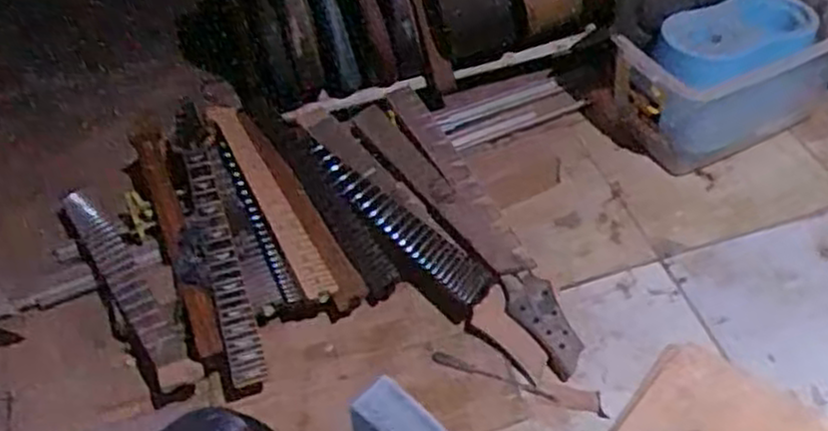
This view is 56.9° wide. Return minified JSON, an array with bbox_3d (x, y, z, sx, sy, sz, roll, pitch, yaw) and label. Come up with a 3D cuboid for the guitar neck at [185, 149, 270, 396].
[{"bbox_3d":[-0.335,0.071,1.335,0.056,0.027,0.490,-19,56,-6],"label":"guitar neck"}]

